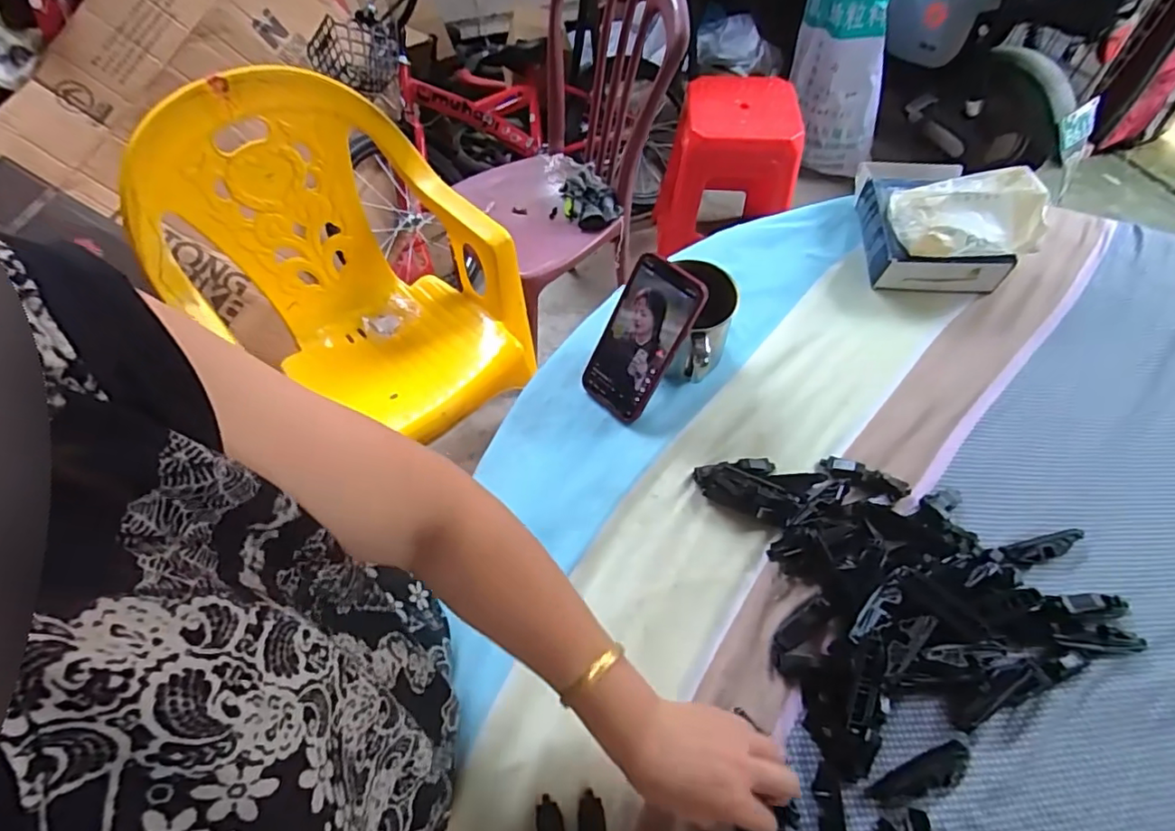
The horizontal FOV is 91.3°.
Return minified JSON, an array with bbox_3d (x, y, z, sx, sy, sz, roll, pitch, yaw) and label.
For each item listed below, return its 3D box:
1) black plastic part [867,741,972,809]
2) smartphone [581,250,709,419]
[{"bbox_3d":[0.249,0.270,0.425,0.079,0.016,0.025,-18,61,-11],"label":"black plastic part"},{"bbox_3d":[0.051,-0.073,0.566,0.077,0.161,0.015,43,35,22],"label":"smartphone"}]

